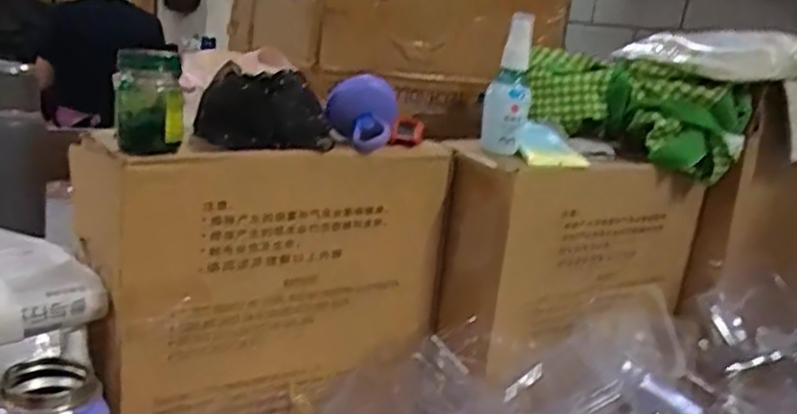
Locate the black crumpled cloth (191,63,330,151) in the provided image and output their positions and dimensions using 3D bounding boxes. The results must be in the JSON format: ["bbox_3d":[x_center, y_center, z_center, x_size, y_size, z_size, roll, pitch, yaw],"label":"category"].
[{"bbox_3d":[-0.099,-0.075,0.549,0.095,0.053,0.076,1,15,-21],"label":"black crumpled cloth"}]

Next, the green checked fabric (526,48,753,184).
[{"bbox_3d":[0.226,-0.093,0.704,0.203,0.091,0.064,13,16,23],"label":"green checked fabric"}]

